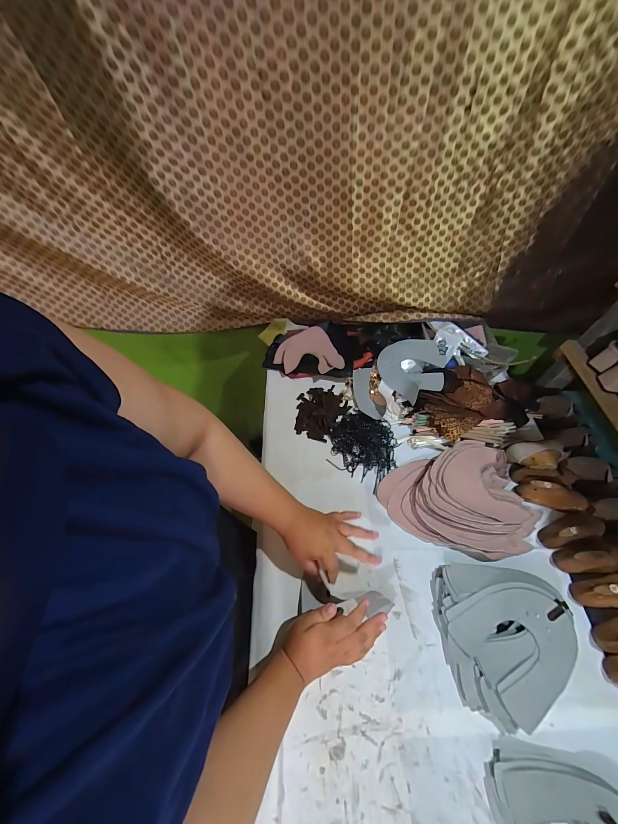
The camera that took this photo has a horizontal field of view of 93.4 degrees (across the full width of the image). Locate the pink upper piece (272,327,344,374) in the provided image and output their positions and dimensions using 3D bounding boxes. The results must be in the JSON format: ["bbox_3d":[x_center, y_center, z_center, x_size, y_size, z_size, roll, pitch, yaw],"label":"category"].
[{"bbox_3d":[-0.008,-0.169,0.821,0.181,0.032,0.160,-5,55,-6],"label":"pink upper piece"}]

